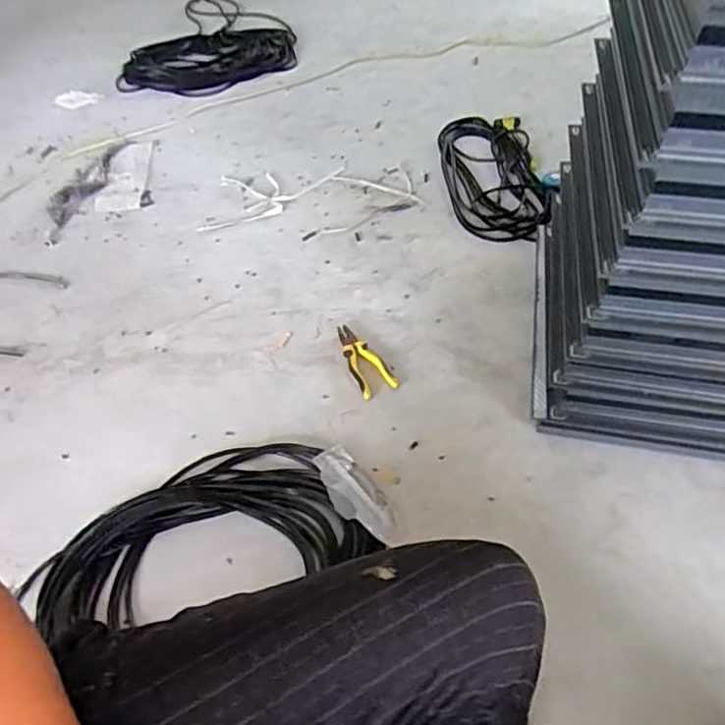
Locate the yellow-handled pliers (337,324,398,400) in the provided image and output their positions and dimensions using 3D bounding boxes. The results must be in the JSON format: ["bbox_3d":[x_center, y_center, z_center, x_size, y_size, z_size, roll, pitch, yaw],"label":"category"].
[{"bbox_3d":[-0.004,-0.011,1.215,0.069,0.019,0.198,-20,51,-14],"label":"yellow-handled pliers"}]

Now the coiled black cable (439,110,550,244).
[{"bbox_3d":[0.357,-0.518,1.628,0.262,0.050,0.527,-4,49,0],"label":"coiled black cable"}]

